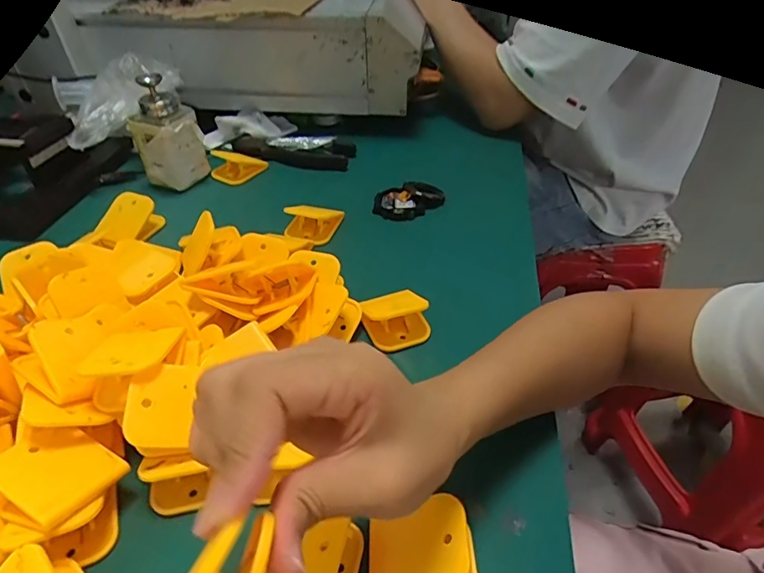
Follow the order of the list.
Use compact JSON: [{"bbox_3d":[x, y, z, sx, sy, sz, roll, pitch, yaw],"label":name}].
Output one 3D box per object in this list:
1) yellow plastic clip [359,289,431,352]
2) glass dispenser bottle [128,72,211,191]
[{"bbox_3d":[0.010,0.021,0.375,0.046,0.031,0.048,0,44,0],"label":"yellow plastic clip"},{"bbox_3d":[-0.232,-0.167,0.521,0.054,0.104,0.057,22,48,21],"label":"glass dispenser bottle"}]

